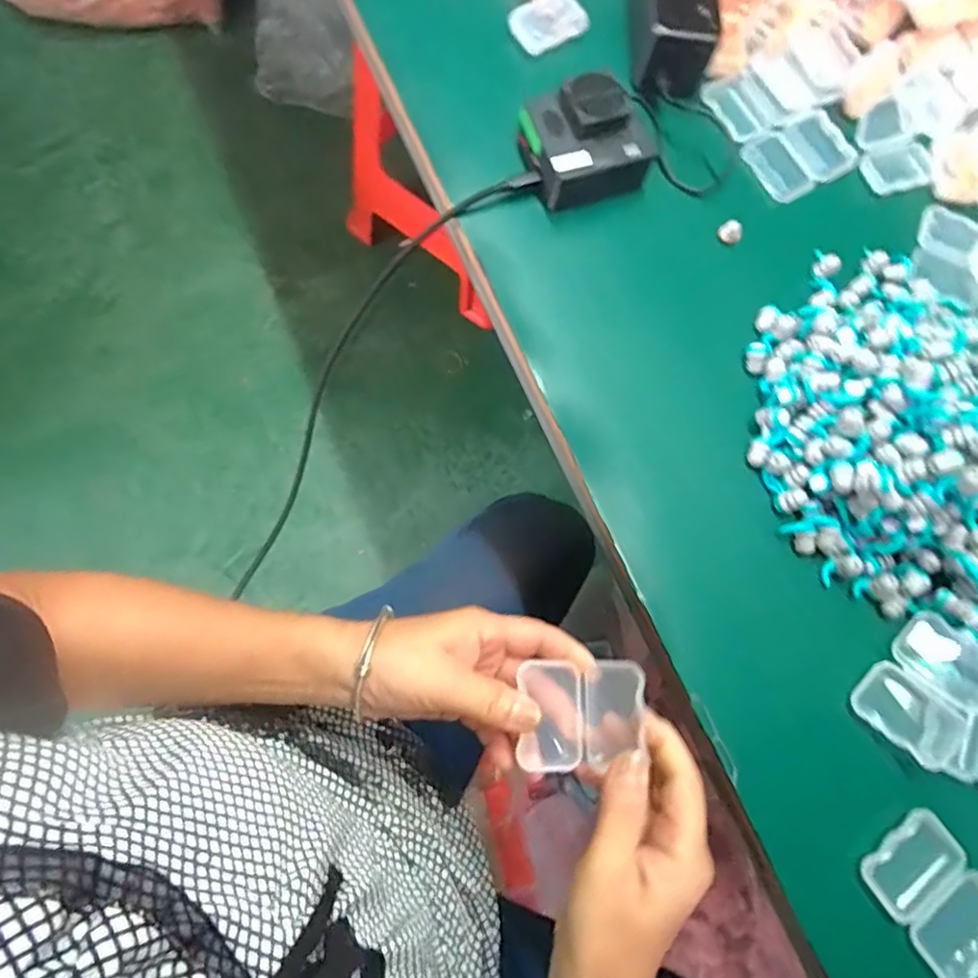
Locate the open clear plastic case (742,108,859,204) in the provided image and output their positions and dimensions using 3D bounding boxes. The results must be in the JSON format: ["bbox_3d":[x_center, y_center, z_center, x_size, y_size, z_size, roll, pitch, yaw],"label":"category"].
[{"bbox_3d":[0.239,-0.256,0.465,0.082,0.008,0.056,-29,80,-13],"label":"open clear plastic case"}]

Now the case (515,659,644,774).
[{"bbox_3d":[0.048,0.123,0.326,0.063,0.034,0.052,-4,78,-2],"label":"case"}]

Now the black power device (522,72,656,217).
[{"bbox_3d":[0.069,-0.246,0.425,0.083,0.043,0.067,-18,77,-10],"label":"black power device"}]

